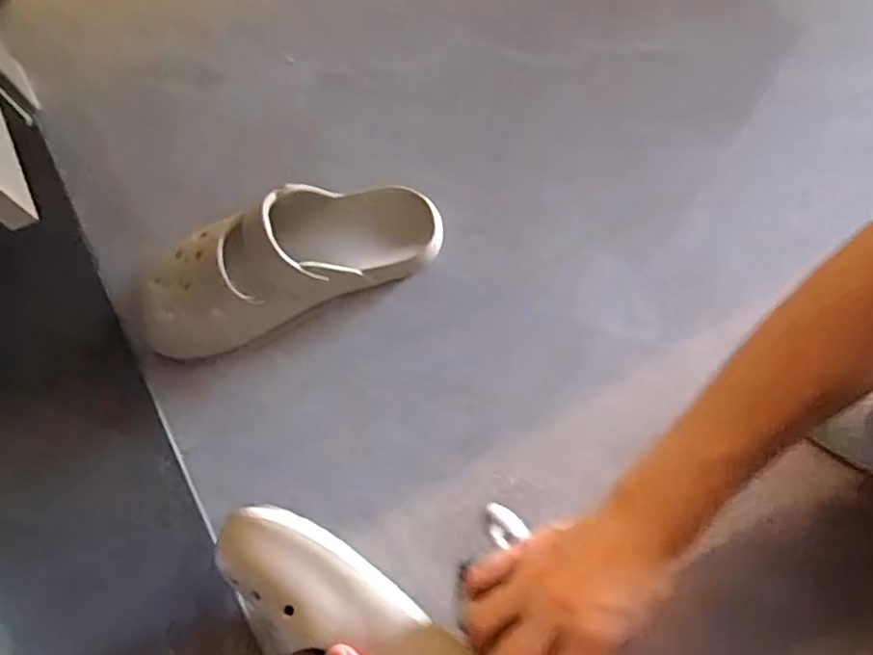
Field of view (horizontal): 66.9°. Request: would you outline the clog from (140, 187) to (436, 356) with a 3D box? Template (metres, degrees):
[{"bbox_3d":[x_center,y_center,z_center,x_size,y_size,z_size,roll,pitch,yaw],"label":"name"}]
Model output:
[{"bbox_3d":[-0.116,-0.055,0.537,0.250,0.084,0.100,-19,70,-7],"label":"clog"}]

